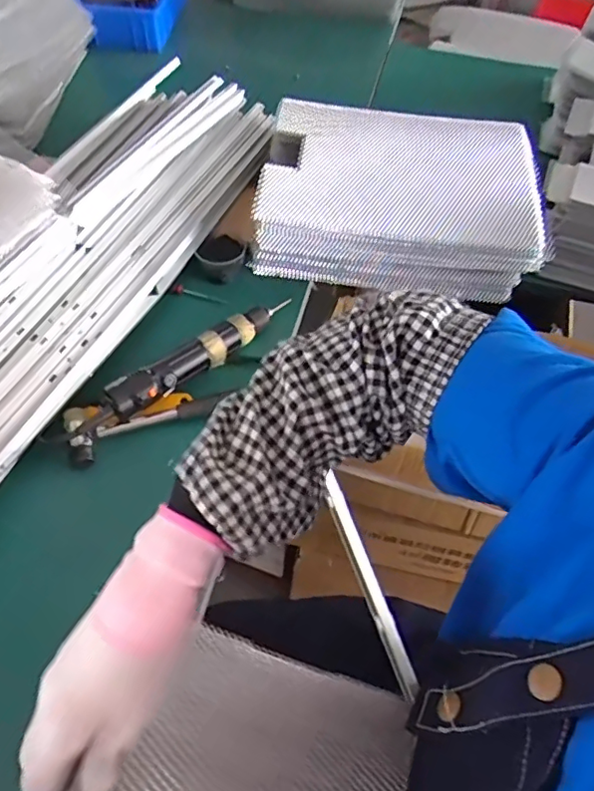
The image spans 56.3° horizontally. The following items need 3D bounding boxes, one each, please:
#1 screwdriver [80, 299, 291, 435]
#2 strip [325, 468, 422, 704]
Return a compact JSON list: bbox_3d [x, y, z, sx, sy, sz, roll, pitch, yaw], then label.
[{"bbox_3d":[-0.115,-0.042,0.632,0.040,0.047,0.288,40,63,22],"label":"screwdriver"},{"bbox_3d":[0.063,0.163,0.490,0.020,0.009,0.194,-18,74,-14],"label":"strip"}]

